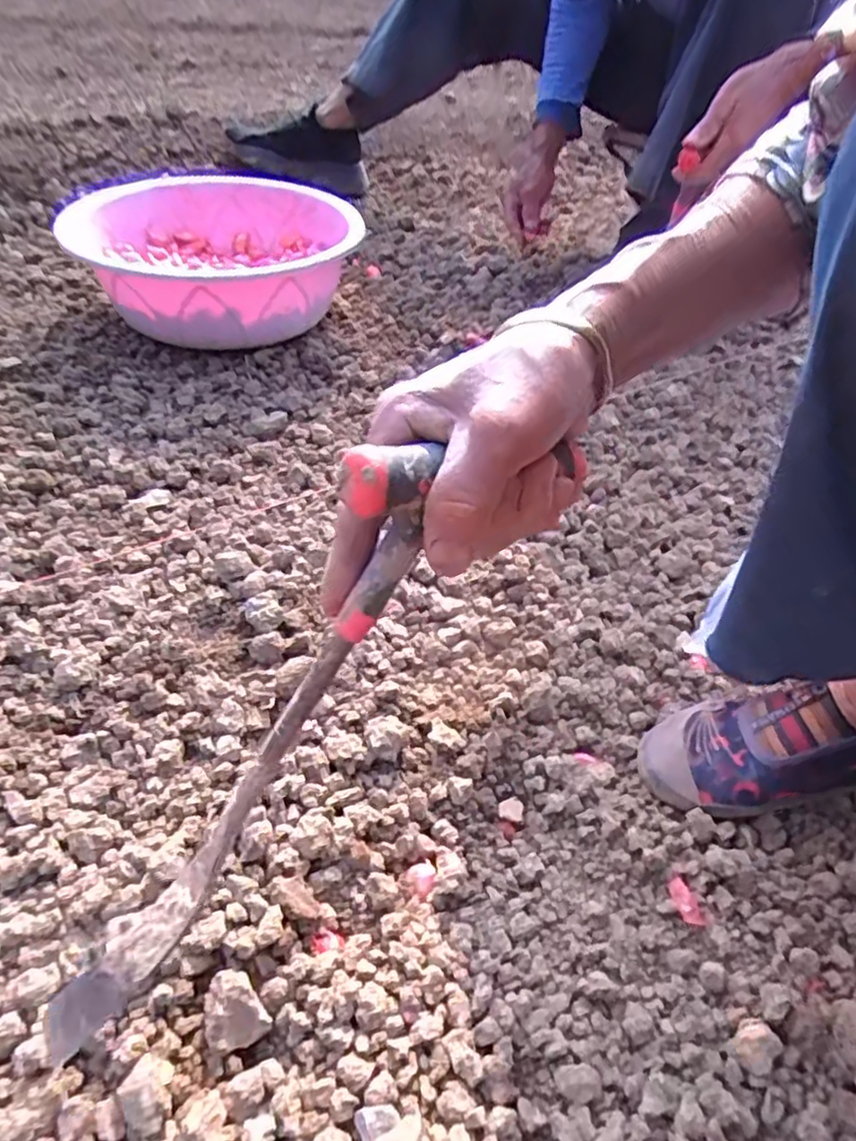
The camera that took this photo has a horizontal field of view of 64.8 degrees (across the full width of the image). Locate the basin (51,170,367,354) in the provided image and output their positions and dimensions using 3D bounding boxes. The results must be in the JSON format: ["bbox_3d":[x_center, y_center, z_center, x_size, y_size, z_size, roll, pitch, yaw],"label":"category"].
[{"bbox_3d":[-0.276,-0.410,0.913,0.352,0.130,0.376,3,44,-3],"label":"basin"}]

